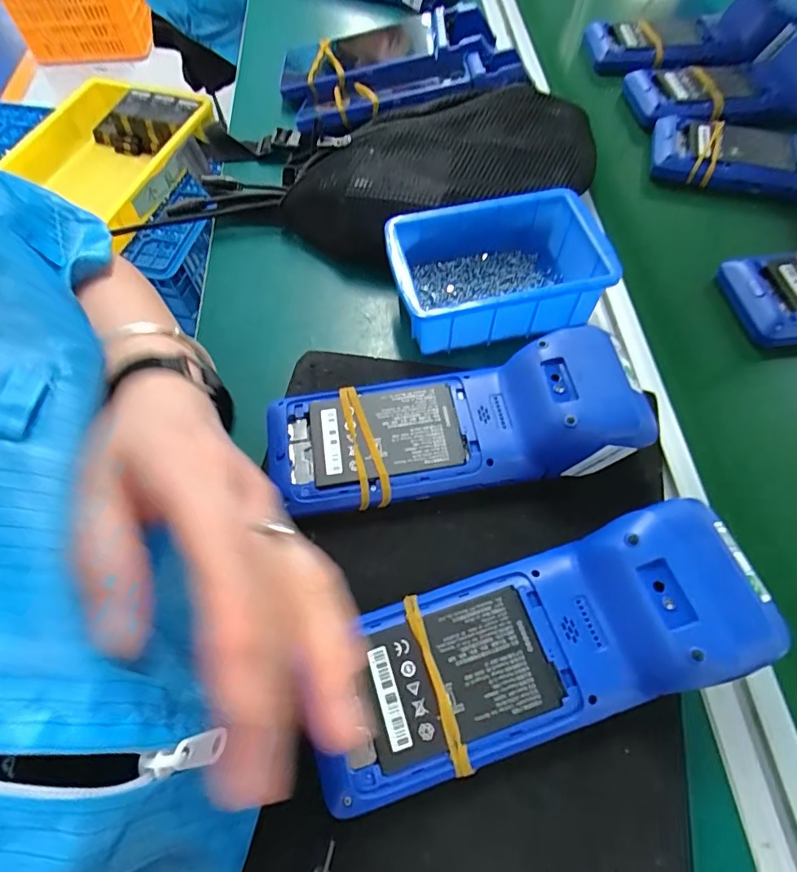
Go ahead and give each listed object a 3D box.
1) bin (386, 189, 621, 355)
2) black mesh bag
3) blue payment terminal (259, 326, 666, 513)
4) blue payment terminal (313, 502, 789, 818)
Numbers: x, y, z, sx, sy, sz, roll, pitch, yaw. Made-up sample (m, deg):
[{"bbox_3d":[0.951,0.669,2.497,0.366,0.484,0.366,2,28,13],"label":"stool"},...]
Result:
[{"bbox_3d":[0.072,-0.119,0.365,0.149,0.048,0.105,-10,63,-3],"label":"bin"},{"bbox_3d":[0.036,-0.211,0.413,0.264,0.062,0.123,-17,63,-7],"label":"black mesh bag"},{"bbox_3d":[0.029,-0.009,0.303,0.218,0.051,0.080,-8,62,-2],"label":"blue payment terminal"},{"bbox_3d":[0.064,0.102,0.242,0.212,0.050,0.078,-16,63,-6],"label":"blue payment terminal"}]

